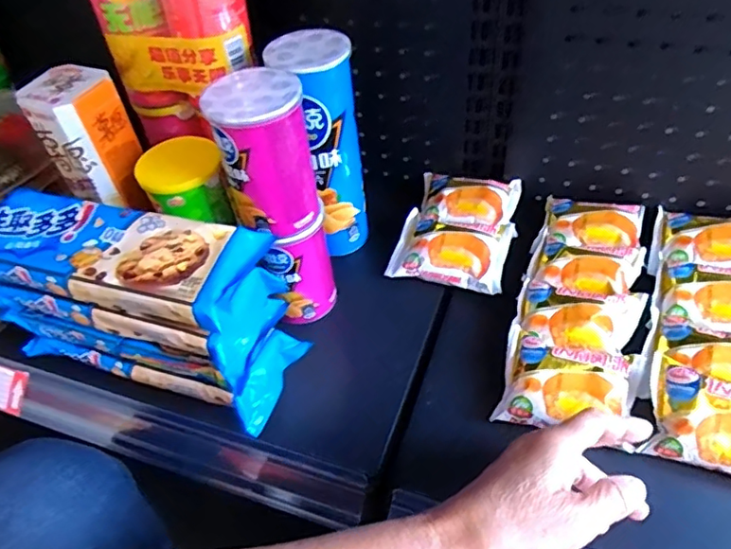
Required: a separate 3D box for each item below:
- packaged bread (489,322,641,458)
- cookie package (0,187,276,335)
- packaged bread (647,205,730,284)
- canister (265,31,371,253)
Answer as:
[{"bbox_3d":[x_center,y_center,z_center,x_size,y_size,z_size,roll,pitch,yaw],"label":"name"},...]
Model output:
[{"bbox_3d":[0.159,0.087,0.441,0.100,0.029,0.077,14,50,18],"label":"packaged bread"},{"bbox_3d":[-0.192,-0.013,0.423,0.231,0.040,0.091,5,48,11],"label":"cookie package"},{"bbox_3d":[0.323,-0.022,0.524,0.101,0.030,0.098,13,50,18],"label":"packaged bread"},{"bbox_3d":[-0.039,-0.117,0.541,0.066,0.207,0.068,-31,51,-21],"label":"canister"}]

